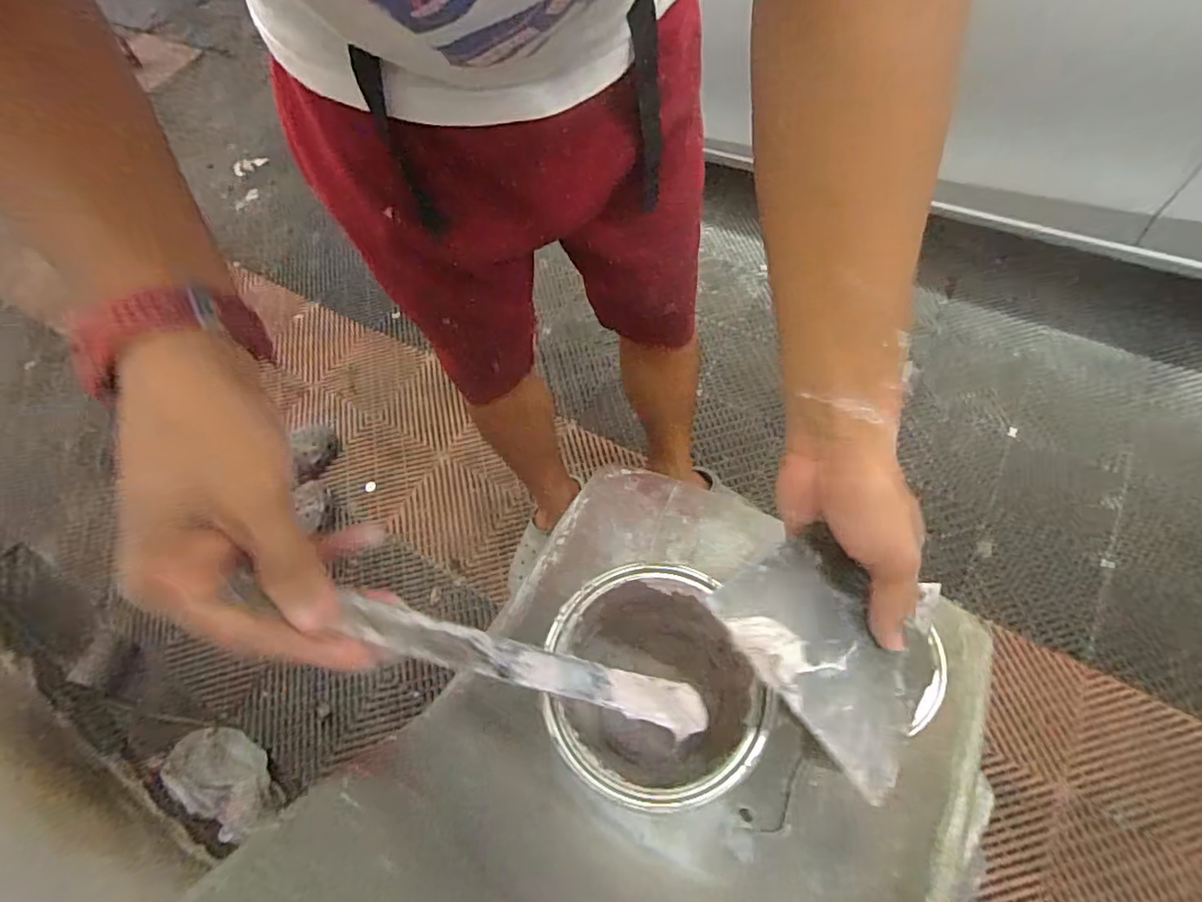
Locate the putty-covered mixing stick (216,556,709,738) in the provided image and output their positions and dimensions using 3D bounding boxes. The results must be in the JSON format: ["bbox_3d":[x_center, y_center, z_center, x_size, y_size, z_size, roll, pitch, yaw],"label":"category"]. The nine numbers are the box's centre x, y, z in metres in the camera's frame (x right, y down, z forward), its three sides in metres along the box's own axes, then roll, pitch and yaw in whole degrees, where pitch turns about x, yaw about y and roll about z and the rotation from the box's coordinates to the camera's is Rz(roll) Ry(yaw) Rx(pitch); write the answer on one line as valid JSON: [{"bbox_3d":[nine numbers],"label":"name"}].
[{"bbox_3d":[-0.031,0.122,0.313,0.223,0.010,0.026,26,34,-25],"label":"putty-covered mixing stick"}]

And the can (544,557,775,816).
[{"bbox_3d":[0.048,0.204,0.486,0.156,0.195,0.171,-2,59,3],"label":"can"}]

